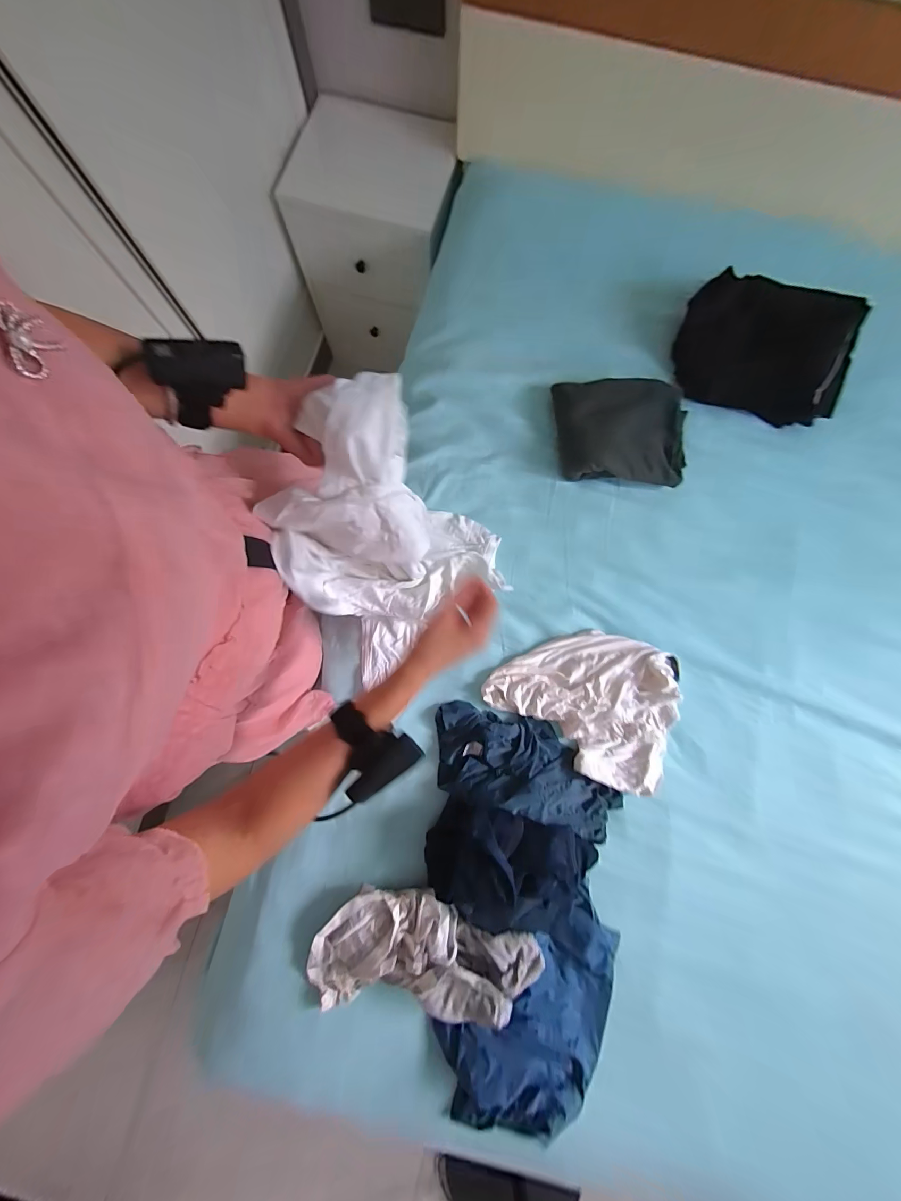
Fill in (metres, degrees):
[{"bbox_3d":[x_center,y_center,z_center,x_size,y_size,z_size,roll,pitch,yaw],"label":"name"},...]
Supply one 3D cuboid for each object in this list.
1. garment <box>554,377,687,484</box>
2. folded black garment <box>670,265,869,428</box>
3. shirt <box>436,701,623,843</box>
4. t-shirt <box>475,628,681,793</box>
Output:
[{"bbox_3d":[0.345,-0.339,0.765,0.261,0.082,0.213,-1,81,-1],"label":"garment"},{"bbox_3d":[0.649,-0.523,0.799,0.330,0.107,0.242,18,81,2],"label":"folded black garment"},{"bbox_3d":[0.132,0.279,0.654,0.335,0.057,0.174,17,81,2],"label":"shirt"},{"bbox_3d":[0.238,0.175,0.692,0.332,0.033,0.246,17,81,2],"label":"t-shirt"}]

